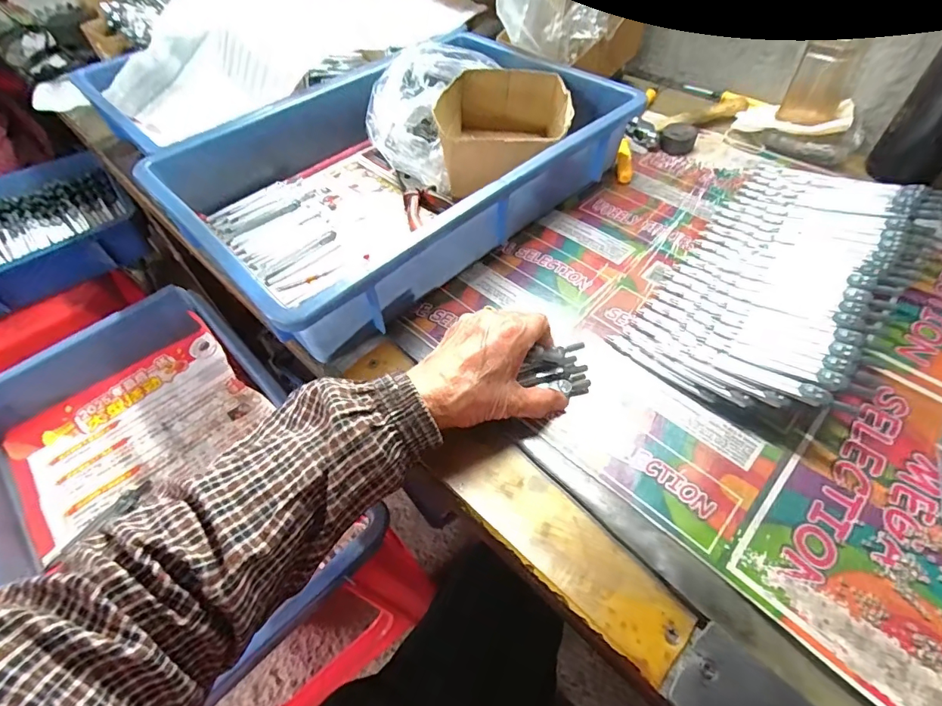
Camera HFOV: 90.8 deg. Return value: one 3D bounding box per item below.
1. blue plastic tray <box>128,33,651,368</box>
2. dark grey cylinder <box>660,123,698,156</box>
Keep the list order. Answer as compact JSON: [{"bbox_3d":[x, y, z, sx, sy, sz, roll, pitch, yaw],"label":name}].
[{"bbox_3d":[-0.072,-0.200,0.486,0.420,0.086,0.296,-38,62,-24],"label":"blue plastic tray"},{"bbox_3d":[0.246,-0.254,0.550,0.035,0.023,0.034,34,60,23],"label":"dark grey cylinder"}]

